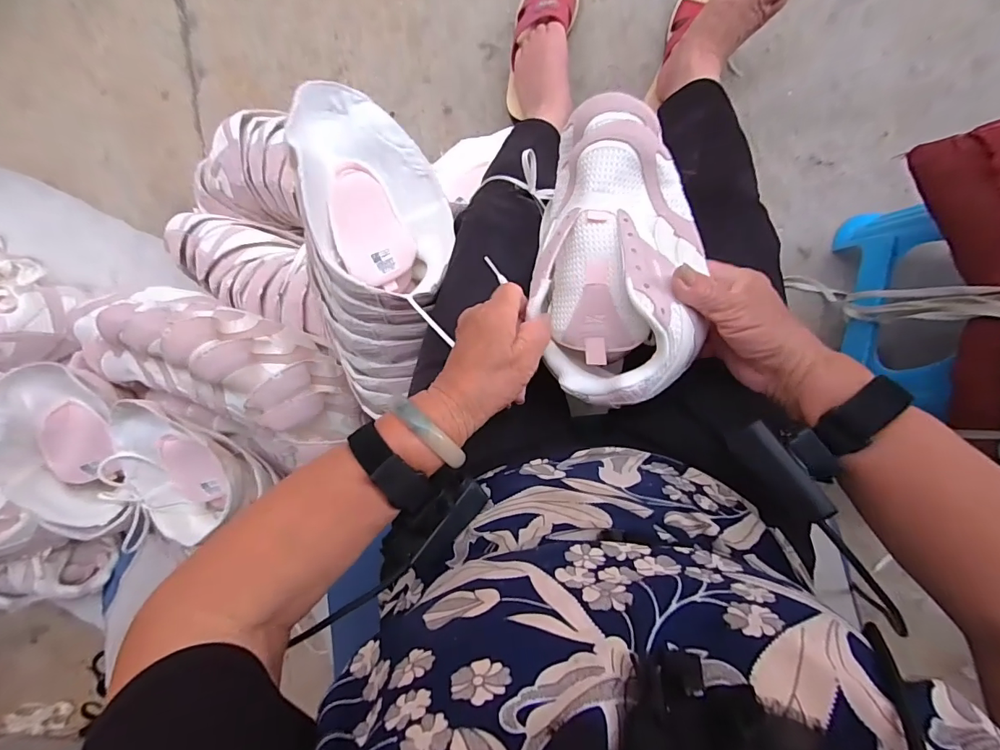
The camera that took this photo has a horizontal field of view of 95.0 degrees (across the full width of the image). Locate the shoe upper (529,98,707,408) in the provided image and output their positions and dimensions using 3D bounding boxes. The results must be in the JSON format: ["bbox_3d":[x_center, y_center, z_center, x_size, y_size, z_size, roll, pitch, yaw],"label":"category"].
[{"bbox_3d":[0.090,-0.095,0.351,0.118,0.062,0.232,-1,79,7],"label":"shoe upper"}]

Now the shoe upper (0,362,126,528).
[{"bbox_3d":[-0.540,0.110,0.582,0.091,0.103,0.250,8,115,6],"label":"shoe upper"}]

